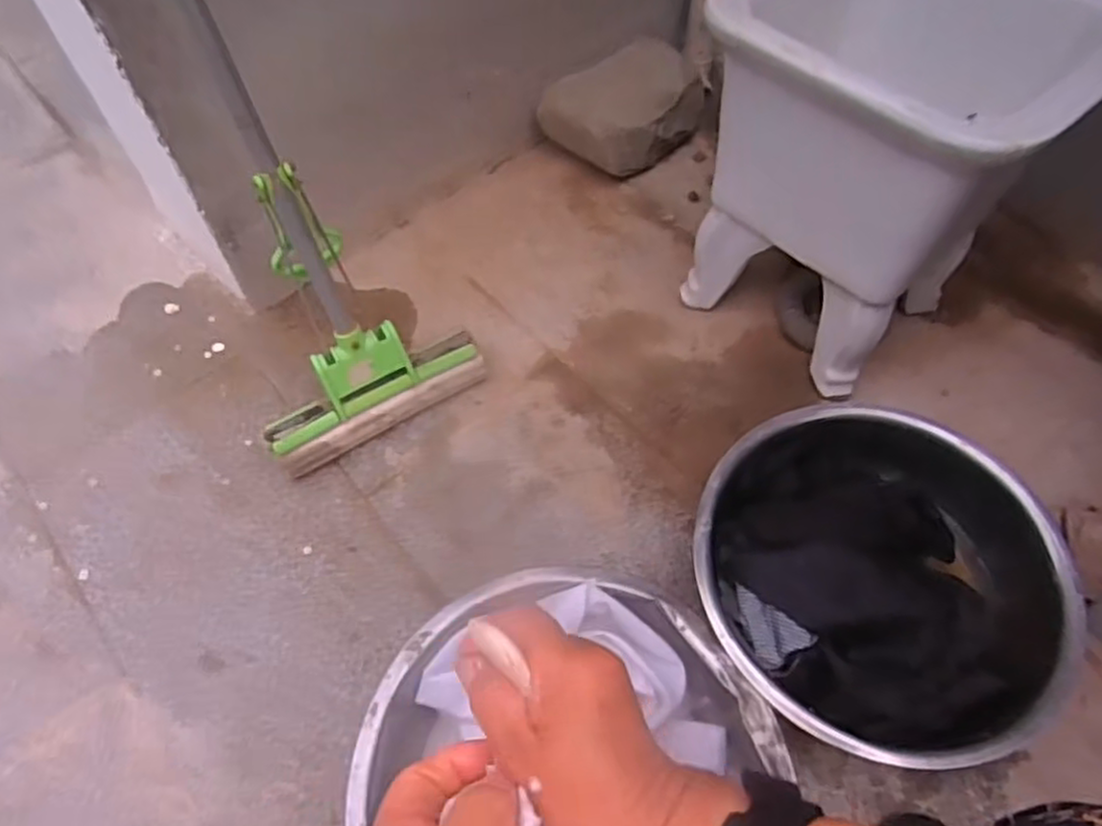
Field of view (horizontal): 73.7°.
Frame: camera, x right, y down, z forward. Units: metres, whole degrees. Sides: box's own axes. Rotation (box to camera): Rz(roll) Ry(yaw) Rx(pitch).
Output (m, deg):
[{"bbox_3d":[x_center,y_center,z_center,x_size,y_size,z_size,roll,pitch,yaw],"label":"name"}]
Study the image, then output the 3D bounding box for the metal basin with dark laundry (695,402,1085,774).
[{"bbox_3d":[0.306,0.150,0.709,0.321,0.143,0.320,-2,58,3],"label":"metal basin with dark laundry"}]

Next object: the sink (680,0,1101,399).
[{"bbox_3d":[0.331,-0.272,0.830,0.365,0.386,0.283,40,66,24],"label":"sink"}]

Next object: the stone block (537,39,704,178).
[{"bbox_3d":[0.117,-0.473,1.140,0.182,0.101,0.231,37,65,22],"label":"stone block"}]

